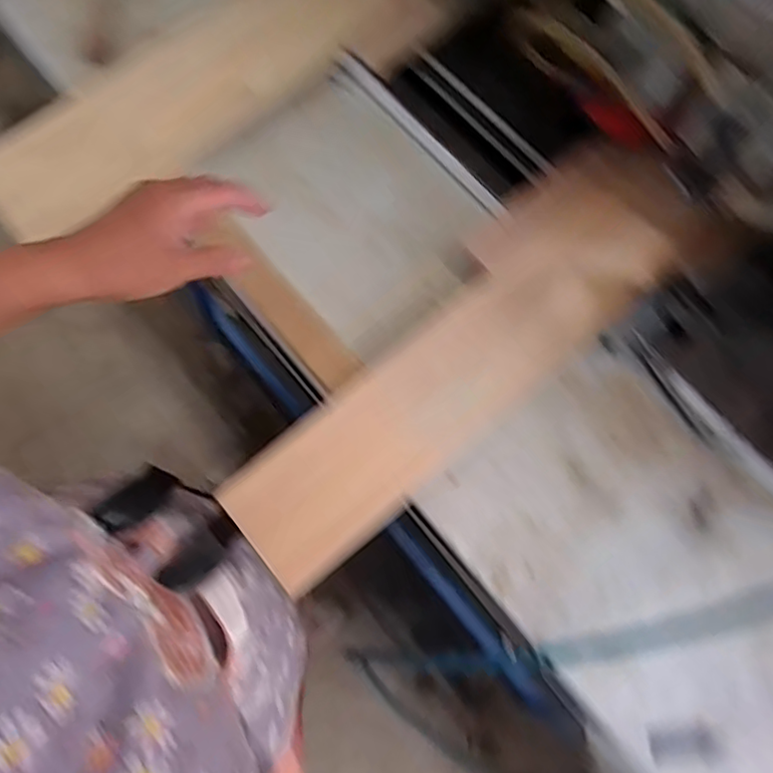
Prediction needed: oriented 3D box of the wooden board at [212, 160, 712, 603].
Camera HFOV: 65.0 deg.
[{"bbox_3d":[0.080,-0.024,0.532,0.489,0.015,0.107,-39,81,-9],"label":"wooden board"}]

